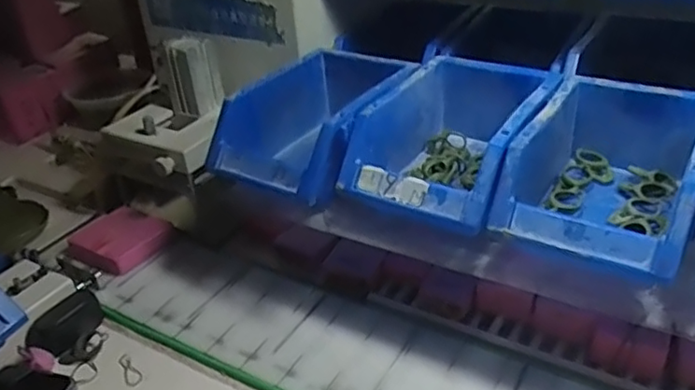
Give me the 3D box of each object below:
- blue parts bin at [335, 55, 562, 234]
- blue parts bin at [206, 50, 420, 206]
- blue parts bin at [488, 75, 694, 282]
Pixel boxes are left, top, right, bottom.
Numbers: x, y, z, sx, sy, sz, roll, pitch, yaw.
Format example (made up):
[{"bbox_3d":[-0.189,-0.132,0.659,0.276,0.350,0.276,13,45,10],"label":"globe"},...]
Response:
[{"bbox_3d":[0.088,-0.046,0.516,0.122,0.071,0.179,16,38,29],"label":"blue parts bin"},{"bbox_3d":[-0.015,-0.071,0.576,0.123,0.076,0.212,20,40,34],"label":"blue parts bin"},{"bbox_3d":[0.195,-0.014,0.460,0.122,0.075,0.172,16,38,28],"label":"blue parts bin"}]

